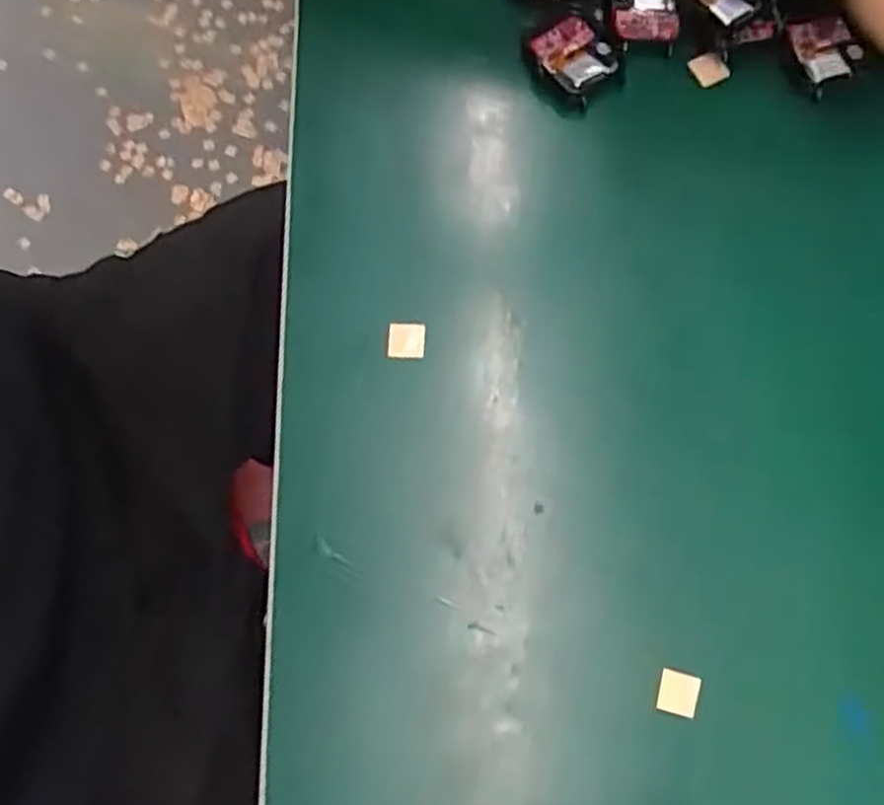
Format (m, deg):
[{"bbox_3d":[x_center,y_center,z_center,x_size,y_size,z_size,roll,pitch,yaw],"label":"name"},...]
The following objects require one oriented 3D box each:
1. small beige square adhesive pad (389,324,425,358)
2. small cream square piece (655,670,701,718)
[{"bbox_3d":[-0.016,-0.027,0.350,0.016,0.004,0.015,4,76,-1],"label":"small beige square adhesive pad"},{"bbox_3d":[0.094,0.116,0.316,0.014,0.007,0.016,15,76,2],"label":"small cream square piece"}]

